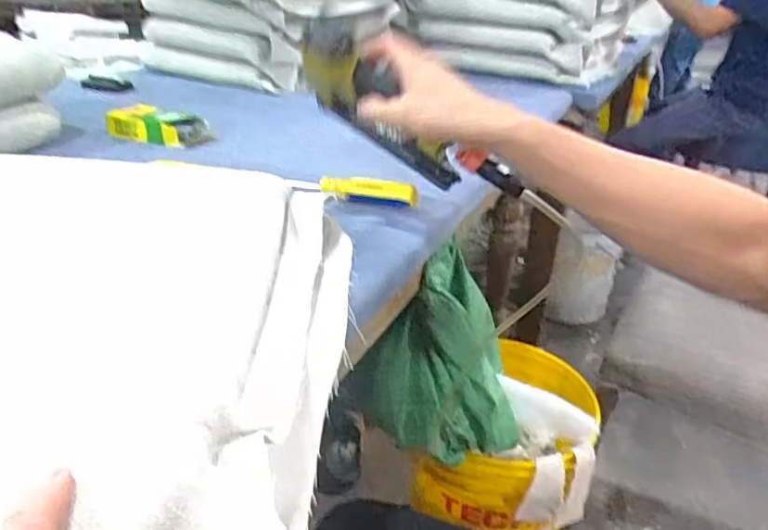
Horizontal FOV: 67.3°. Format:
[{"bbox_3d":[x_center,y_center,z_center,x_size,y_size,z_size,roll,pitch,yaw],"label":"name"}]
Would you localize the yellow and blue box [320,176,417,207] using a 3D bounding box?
[{"bbox_3d":[-0.021,-0.082,0.624,0.110,0.023,0.030,11,30,15],"label":"yellow and blue box"}]

